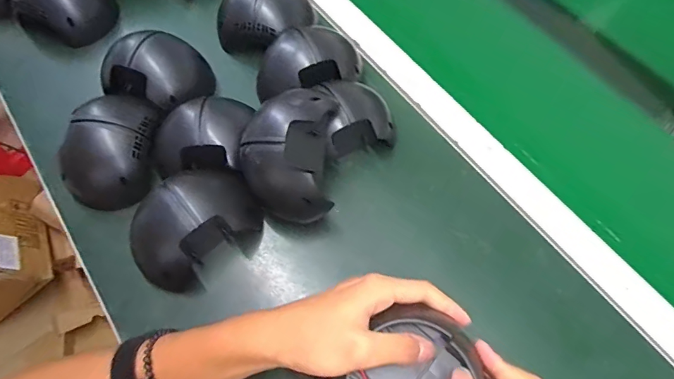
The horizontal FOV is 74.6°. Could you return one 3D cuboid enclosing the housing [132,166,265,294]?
[{"bbox_3d":[-0.137,0.035,0.436,0.121,0.060,0.101,-35,69,-14],"label":"housing"}]

